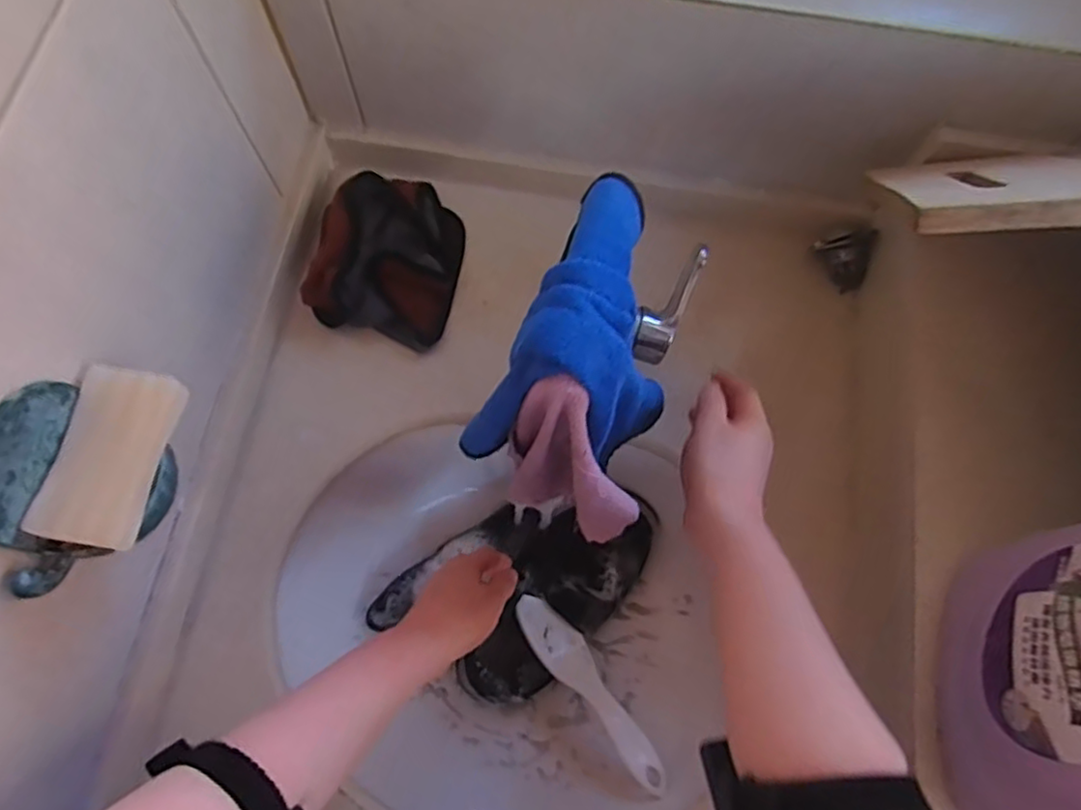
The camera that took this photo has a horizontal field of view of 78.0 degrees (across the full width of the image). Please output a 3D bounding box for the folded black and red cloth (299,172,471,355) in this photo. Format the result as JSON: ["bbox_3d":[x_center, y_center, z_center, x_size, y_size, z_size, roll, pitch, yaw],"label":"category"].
[{"bbox_3d":[-0.140,-0.144,0.628,0.121,0.045,0.159,12,72,2],"label":"folded black and red cloth"}]

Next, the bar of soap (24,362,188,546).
[{"bbox_3d":[-0.245,0.029,0.381,0.052,0.019,0.099,10,72,1],"label":"bar of soap"}]

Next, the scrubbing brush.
[{"bbox_3d":[0.045,0.259,0.616,0.041,0.029,0.199,-36,58,-12],"label":"scrubbing brush"}]

